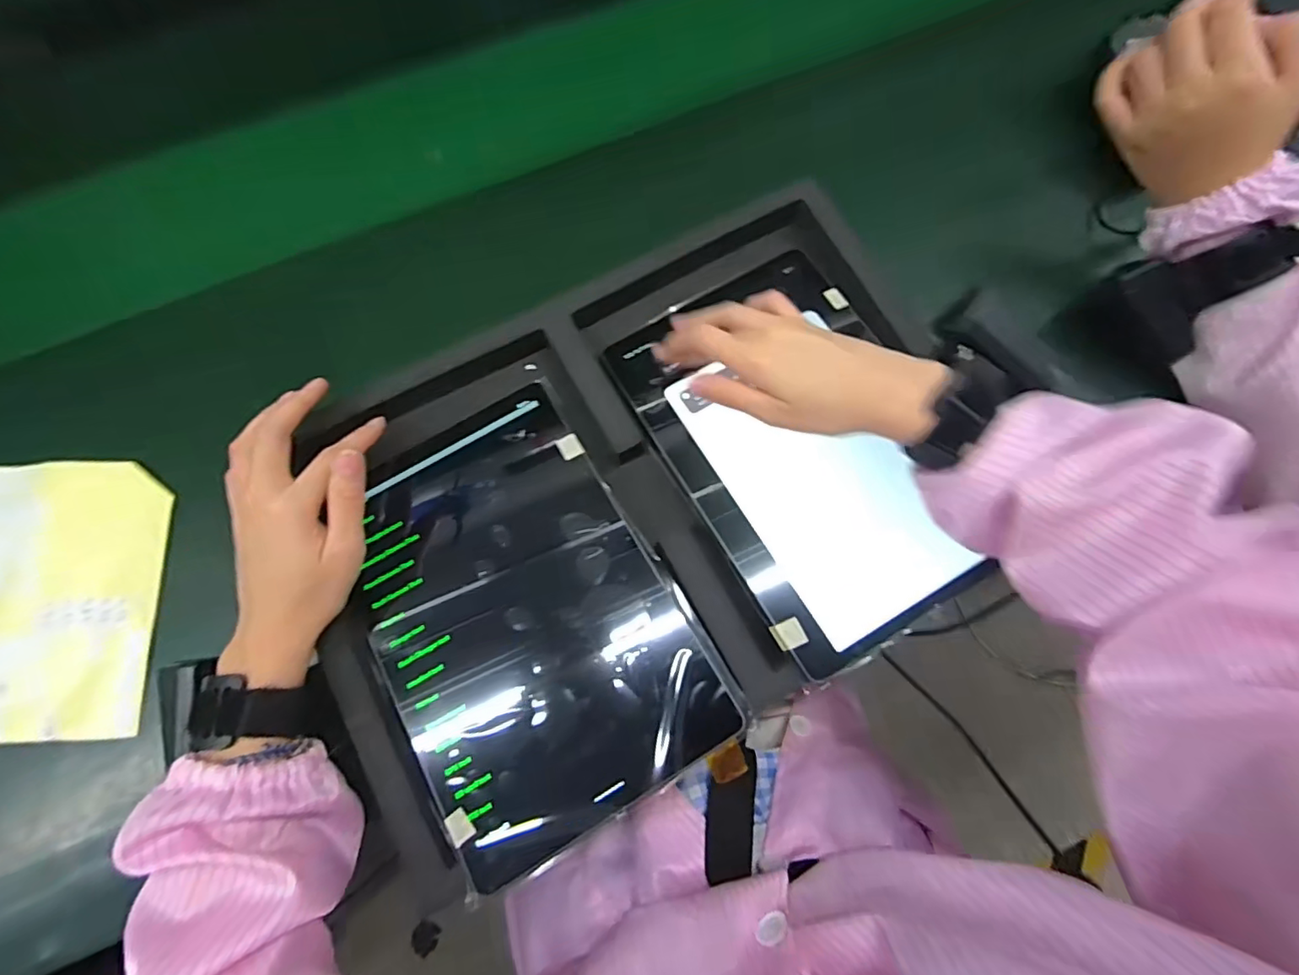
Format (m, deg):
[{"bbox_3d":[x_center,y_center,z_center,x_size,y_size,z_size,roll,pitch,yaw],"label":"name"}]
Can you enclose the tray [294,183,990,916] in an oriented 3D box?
[{"bbox_3d":[0.003,0.005,0.375,0.431,0.040,0.287,-32,77,-7],"label":"tray"}]

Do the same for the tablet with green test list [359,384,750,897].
[{"bbox_3d":[-0.077,0.072,0.347,0.167,0.012,0.249,-29,77,-7],"label":"tablet with green test list"}]

